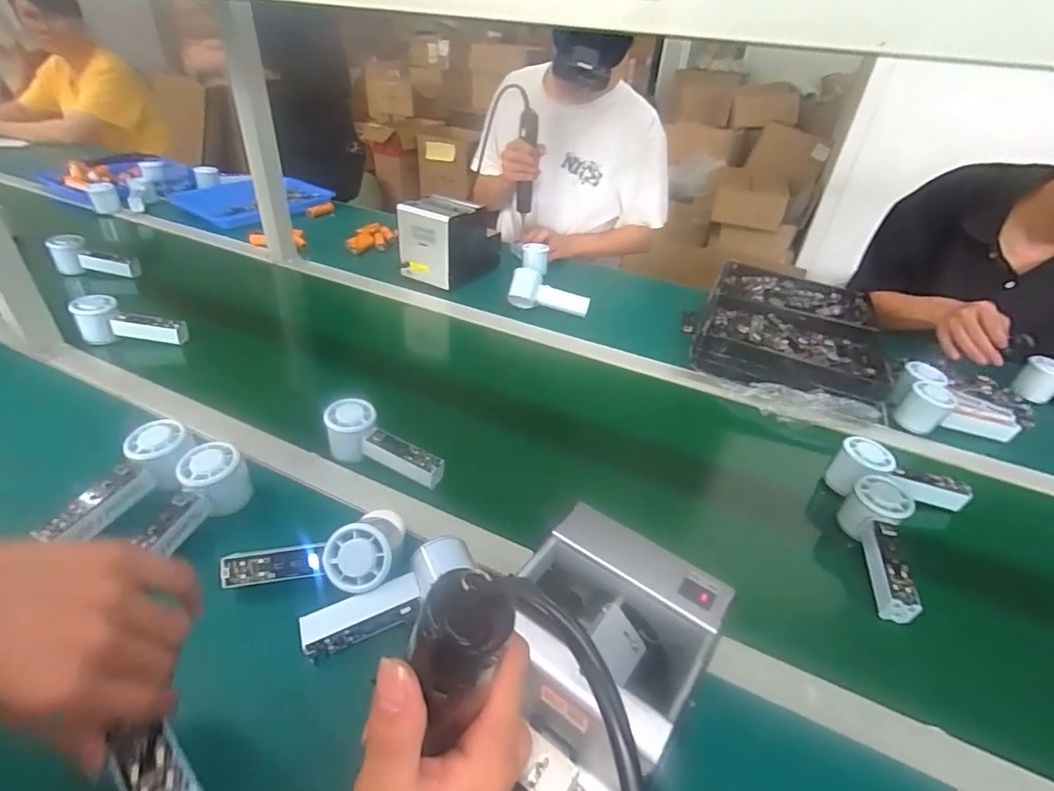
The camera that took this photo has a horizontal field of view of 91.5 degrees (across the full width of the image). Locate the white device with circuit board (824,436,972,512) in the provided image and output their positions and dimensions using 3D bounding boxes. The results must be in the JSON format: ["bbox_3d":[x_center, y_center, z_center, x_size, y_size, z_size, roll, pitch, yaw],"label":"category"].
[{"bbox_3d":[0.449,0.101,0.622,0.151,0.072,0.060,2,37,0],"label":"white device with circuit board"}]

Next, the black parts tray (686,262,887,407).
[{"bbox_3d":[0.465,-0.124,0.915,0.292,0.062,0.402,19,40,17],"label":"black parts tray"}]

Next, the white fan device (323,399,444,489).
[{"bbox_3d":[-0.169,0.063,0.607,0.152,0.053,0.051,27,42,8],"label":"white fan device"}]

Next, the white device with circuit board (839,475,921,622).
[{"bbox_3d":[0.368,0.154,0.531,0.051,0.059,0.145,14,39,15],"label":"white device with circuit board"}]

